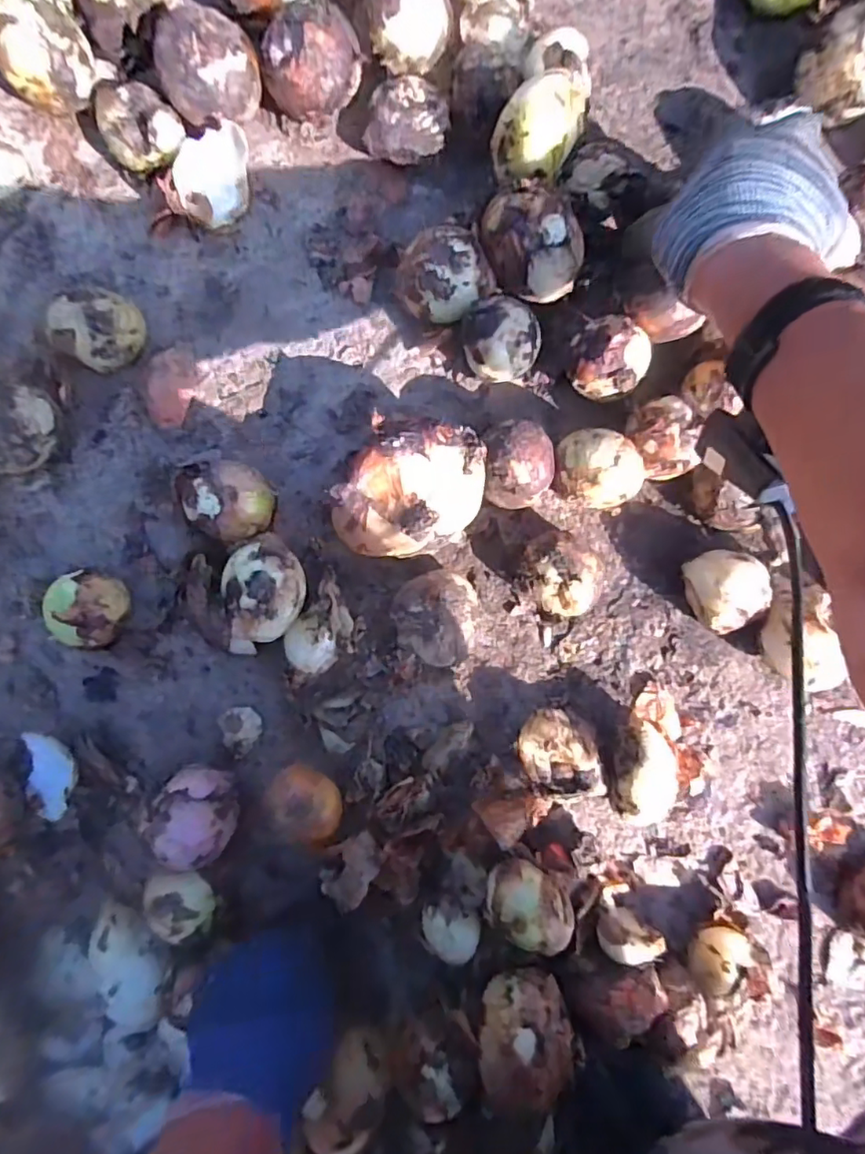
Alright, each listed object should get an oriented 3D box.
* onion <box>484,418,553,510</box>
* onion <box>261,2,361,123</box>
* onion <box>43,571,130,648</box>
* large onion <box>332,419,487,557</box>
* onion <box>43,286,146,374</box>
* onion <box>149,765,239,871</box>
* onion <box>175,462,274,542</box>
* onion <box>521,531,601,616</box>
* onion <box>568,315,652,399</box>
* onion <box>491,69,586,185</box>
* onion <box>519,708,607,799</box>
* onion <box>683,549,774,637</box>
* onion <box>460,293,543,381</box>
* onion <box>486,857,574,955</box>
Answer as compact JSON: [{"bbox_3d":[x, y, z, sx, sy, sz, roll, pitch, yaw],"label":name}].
[{"bbox_3d":[0.062,-0.081,0.420,0.047,0.062,0.057,-8,88,-3],"label":"onion"},{"bbox_3d":[-0.088,-0.373,0.421,0.065,0.062,0.055,-15,89,-3],"label":"onion"},{"bbox_3d":[-0.246,0.024,0.405,0.051,0.052,0.054,0,88,-3],"label":"onion"},{"bbox_3d":[-0.016,-0.059,0.409,0.115,0.075,0.083,-29,90,-3],"label":"large onion"},{"bbox_3d":[-0.246,-0.181,0.415,0.058,0.048,0.057,0,88,-3],"label":"onion"},{"bbox_3d":[-0.162,0.164,0.399,0.056,0.059,0.051,0,88,-3],"label":"onion"},{"bbox_3d":[-0.144,-0.052,0.411,0.059,0.046,0.054,0,88,-3],"label":"onion"},{"bbox_3d":[0.095,-0.001,0.425,0.052,0.051,0.063,-37,90,-3],"label":"onion"},{"bbox_3d":[0.130,-0.160,0.426,0.055,0.058,0.054,0,88,-3],"label":"onion"},{"bbox_3d":[0.077,-0.319,0.400,0.055,0.043,0.066,29,87,-1],"label":"onion"},{"bbox_3d":[0.093,0.132,0.426,0.055,0.036,0.065,-8,88,-3],"label":"onion"},{"bbox_3d":[0.215,0.011,0.429,0.048,0.057,0.059,-5,88,-3],"label":"onion"},{"bbox_3d":[0.049,-0.172,0.423,0.056,0.057,0.052,0,88,-3],"label":"onion"},{"bbox_3d":[0.069,0.233,0.399,0.065,0.037,0.051,36,87,-1],"label":"onion"}]

